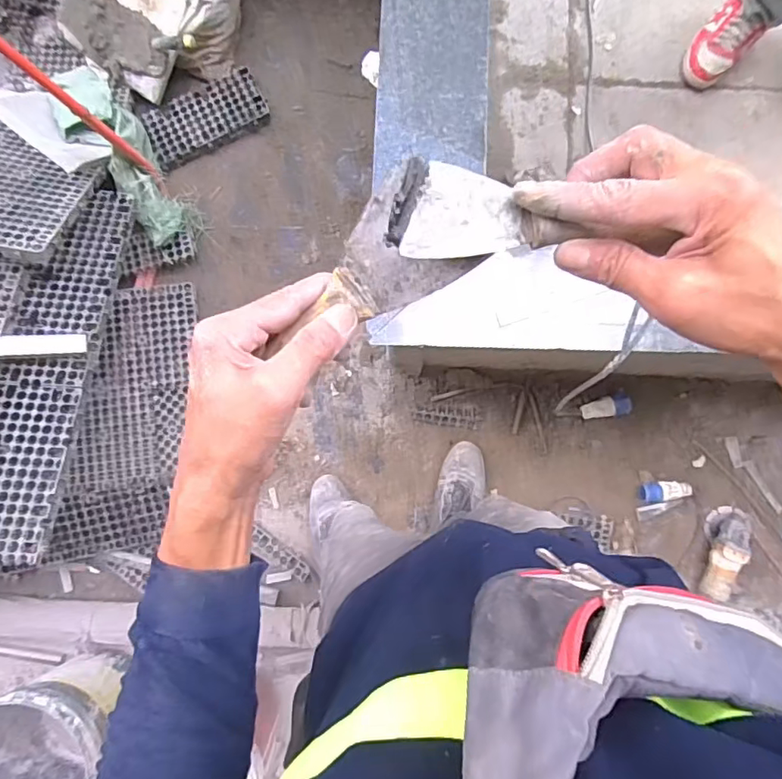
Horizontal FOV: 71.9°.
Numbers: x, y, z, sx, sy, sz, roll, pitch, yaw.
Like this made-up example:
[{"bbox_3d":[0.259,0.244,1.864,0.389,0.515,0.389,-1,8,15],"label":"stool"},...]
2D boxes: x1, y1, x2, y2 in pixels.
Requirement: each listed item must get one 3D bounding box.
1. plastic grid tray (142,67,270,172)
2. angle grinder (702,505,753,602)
[{"bbox_3d":[-0.505,-0.744,1.475,0.328,0.028,0.172,-27,85,-1],"label":"plastic grid tray"},{"bbox_3d":[0.832,0.409,1.341,0.080,0.070,0.224,11,85,2],"label":"angle grinder"}]

